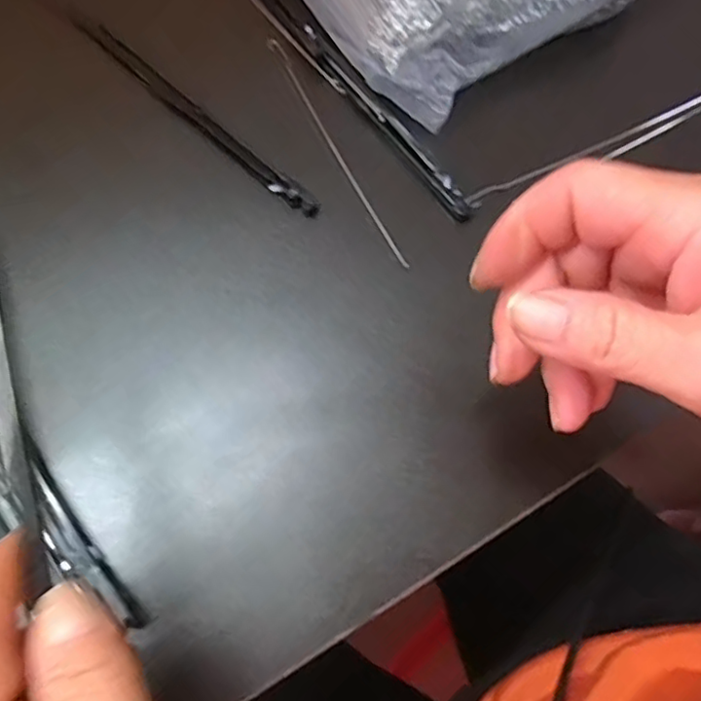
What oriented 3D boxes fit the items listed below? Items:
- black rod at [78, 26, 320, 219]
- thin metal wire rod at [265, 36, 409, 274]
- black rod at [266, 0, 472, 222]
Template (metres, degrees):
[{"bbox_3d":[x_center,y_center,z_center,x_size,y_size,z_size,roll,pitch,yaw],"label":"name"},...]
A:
[{"bbox_3d":[-0.085,-0.129,0.338,0.182,0.009,0.013,43,73,14],"label":"black rod"},{"bbox_3d":[-0.009,-0.110,0.334,0.007,0.004,0.164,-24,71,-11],"label":"thin metal wire rod"},{"bbox_3d":[-0.023,-0.178,0.356,0.014,0.009,0.282,-32,73,-13],"label":"black rod"}]

